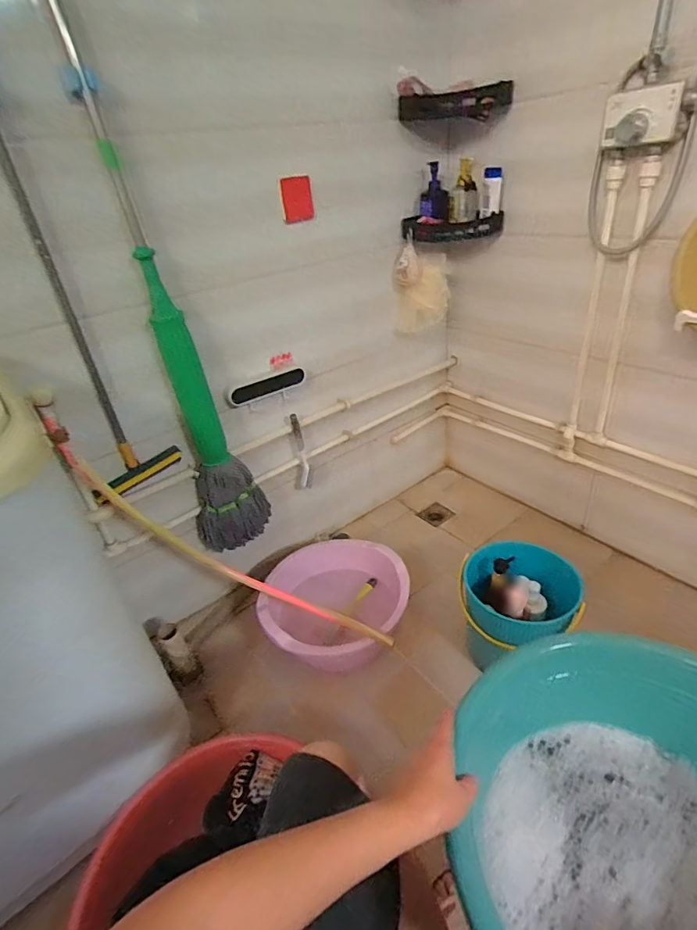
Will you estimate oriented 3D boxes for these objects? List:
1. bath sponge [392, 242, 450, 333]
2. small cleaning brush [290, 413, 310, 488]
[{"bbox_3d":[0.229,-0.531,1.415,0.171,0.234,0.051,-9,35,-4],"label":"bath sponge"},{"bbox_3d":[-0.142,-0.039,1.352,0.032,0.236,0.022,-13,33,-8],"label":"small cleaning brush"}]

